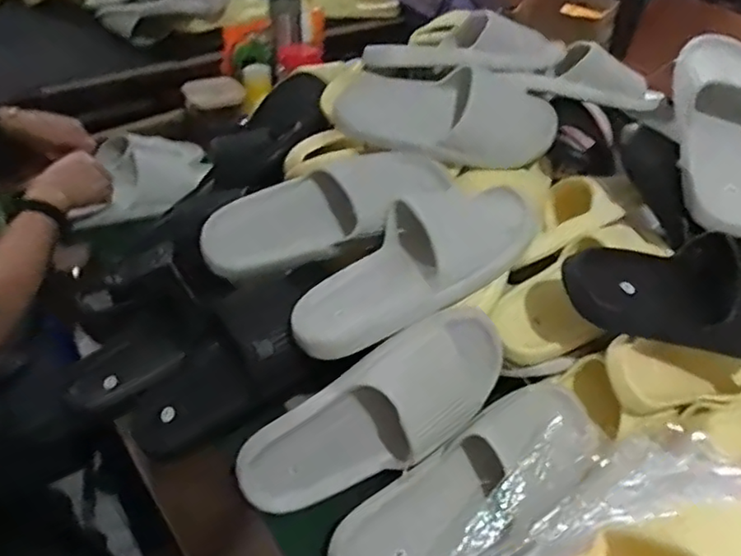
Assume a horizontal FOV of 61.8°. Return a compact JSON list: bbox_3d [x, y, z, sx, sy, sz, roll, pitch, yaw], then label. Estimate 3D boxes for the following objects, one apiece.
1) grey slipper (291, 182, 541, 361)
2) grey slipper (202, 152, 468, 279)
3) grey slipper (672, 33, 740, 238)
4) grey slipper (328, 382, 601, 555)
[{"bbox_3d":[0.044,-0.019,0.622,0.277,0.059,0.113,-33,49,-12],"label":"grey slipper"},{"bbox_3d":[-0.049,-0.082,0.689,0.272,0.065,0.116,-17,40,8],"label":"grey slipper"},{"bbox_3d":[0.408,-0.175,0.718,0.088,0.064,0.277,5,69,3],"label":"grey slipper"},{"bbox_3d":[0.083,0.192,0.551,0.262,0.075,0.086,-33,79,-17],"label":"grey slipper"}]

